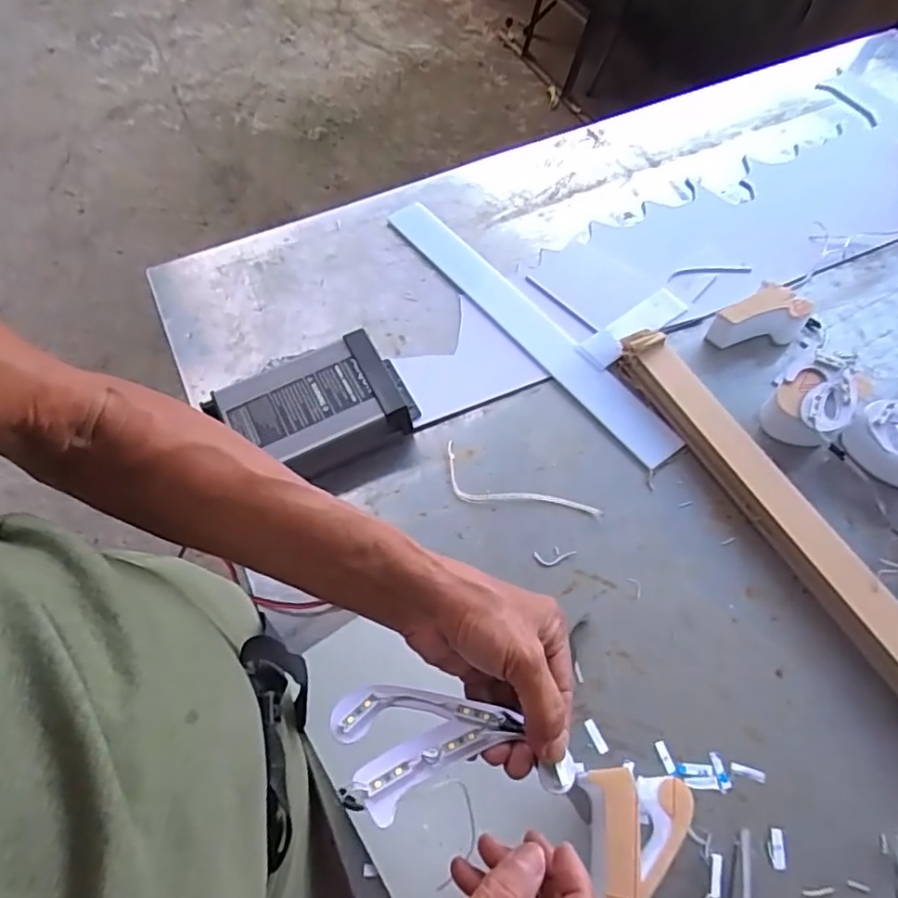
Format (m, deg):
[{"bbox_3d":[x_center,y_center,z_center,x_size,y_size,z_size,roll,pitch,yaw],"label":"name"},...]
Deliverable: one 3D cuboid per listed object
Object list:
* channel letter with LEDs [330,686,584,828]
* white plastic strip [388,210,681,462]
[{"bbox_3d":[0.003,0.164,0.343,0.128,0.023,0.066,-8,60,-5],"label":"channel letter with LEDs"},{"bbox_3d":[0.080,-0.145,0.688,0.052,0.008,0.442,-36,67,-16],"label":"white plastic strip"}]

